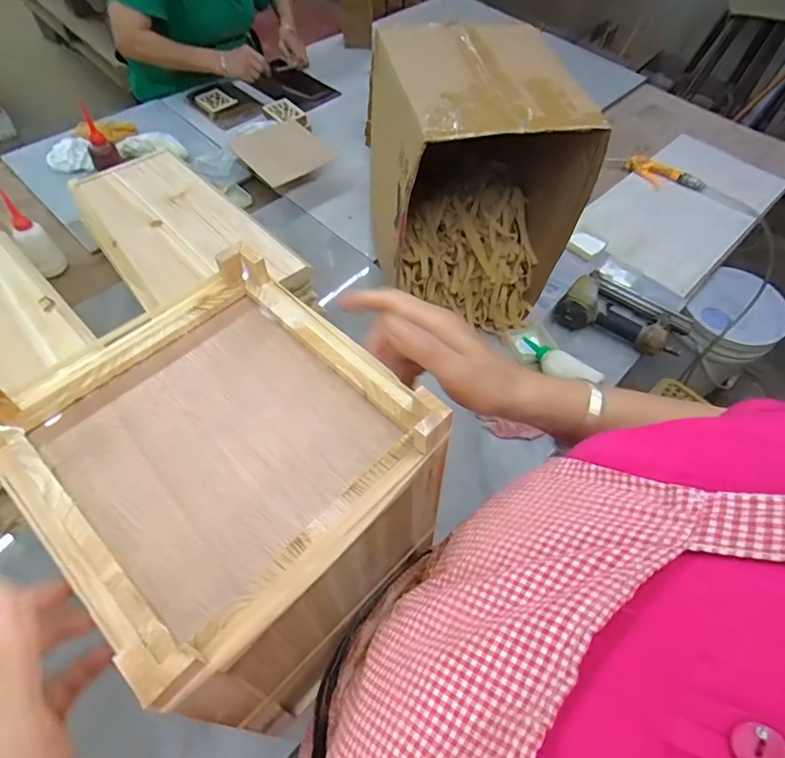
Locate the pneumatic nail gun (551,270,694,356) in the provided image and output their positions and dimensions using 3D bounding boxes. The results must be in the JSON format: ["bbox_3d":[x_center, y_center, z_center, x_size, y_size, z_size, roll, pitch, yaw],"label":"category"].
[{"bbox_3d":[0.444,-0.126,0.910,0.219,0.057,0.171,35,61,16],"label":"pneumatic nail gun"}]

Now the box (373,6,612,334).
[{"bbox_3d":[0.130,-0.322,0.827,0.288,0.396,0.301,-6,58,-8],"label":"box"}]

